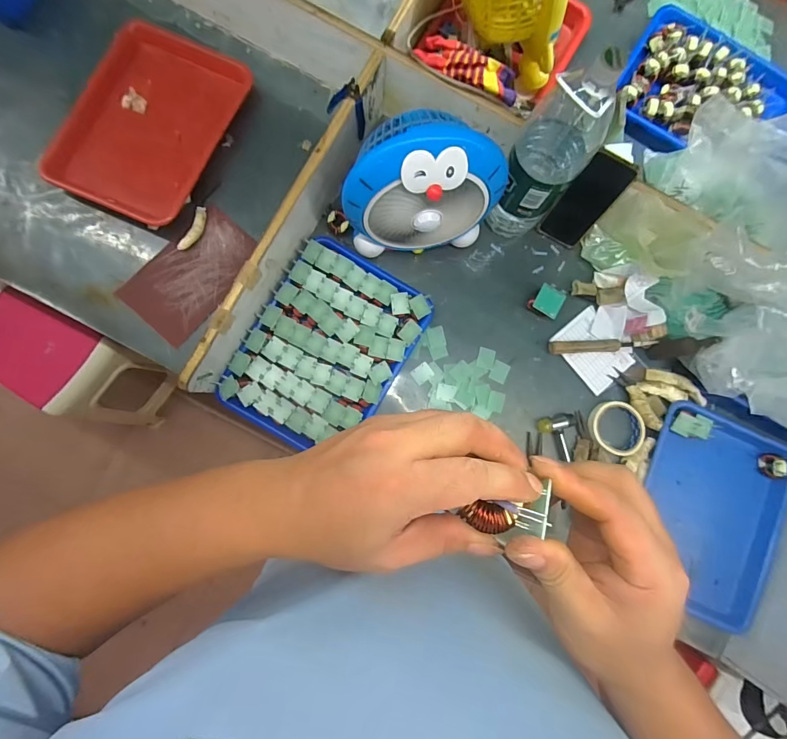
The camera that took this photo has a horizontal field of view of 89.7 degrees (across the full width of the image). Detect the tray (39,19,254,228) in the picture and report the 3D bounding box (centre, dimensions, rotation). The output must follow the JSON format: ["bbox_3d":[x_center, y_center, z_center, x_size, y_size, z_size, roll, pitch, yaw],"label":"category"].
[{"bbox_3d":[-0.427,-0.426,0.676,0.257,0.034,0.322,25,85,0],"label":"tray"}]

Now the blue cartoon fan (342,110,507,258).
[{"bbox_3d":[0.045,-0.270,0.589,0.230,0.212,0.125,-1,85,-3],"label":"blue cartoon fan"}]

